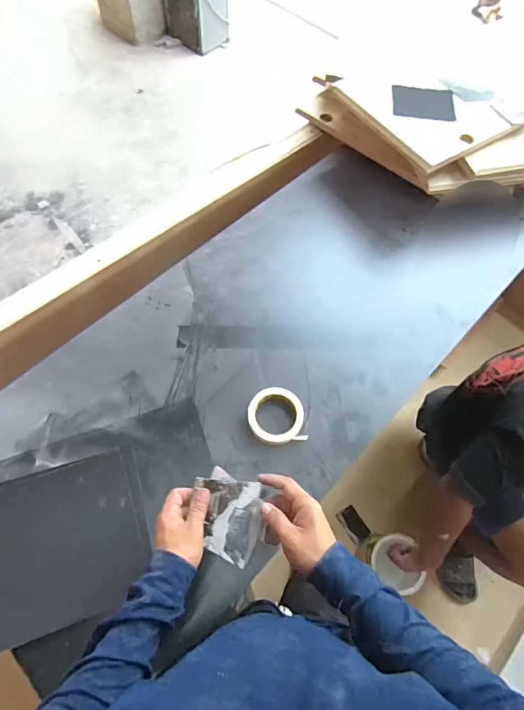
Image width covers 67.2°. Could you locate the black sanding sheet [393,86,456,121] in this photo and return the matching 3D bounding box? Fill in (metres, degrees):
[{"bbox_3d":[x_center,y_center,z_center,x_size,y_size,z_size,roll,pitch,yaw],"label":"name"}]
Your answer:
[{"bbox_3d":[0.363,-0.569,0.888,0.135,0.009,0.096,6,74,2],"label":"black sanding sheet"}]

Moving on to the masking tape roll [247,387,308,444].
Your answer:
[{"bbox_3d":[0.026,0.111,0.726,0.101,0.030,0.097,1,65,-2],"label":"masking tape roll"}]

